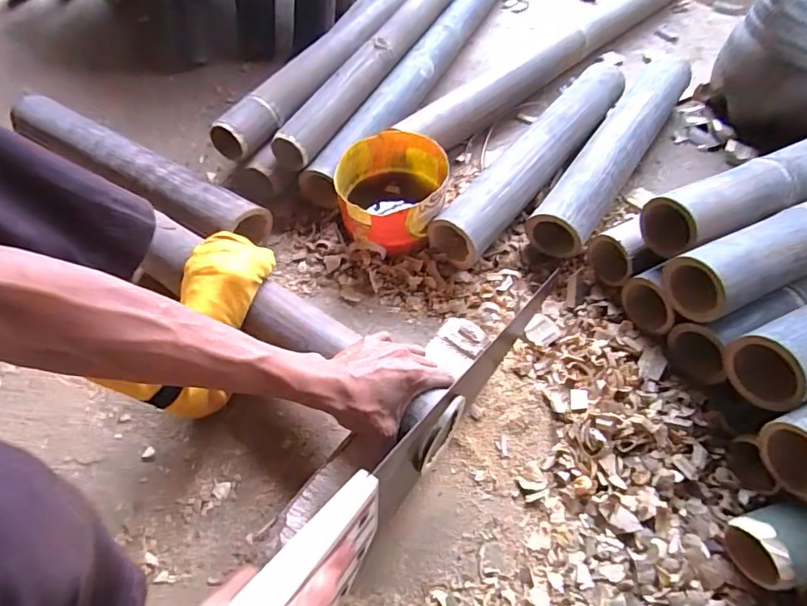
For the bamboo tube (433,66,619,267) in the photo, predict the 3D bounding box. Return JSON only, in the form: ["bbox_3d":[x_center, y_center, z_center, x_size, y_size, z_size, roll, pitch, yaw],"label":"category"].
[{"bbox_3d":[0.207,-0.224,0.736,0.078,0.082,0.465,35,63,21],"label":"bamboo tube"}]

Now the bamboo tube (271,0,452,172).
[{"bbox_3d":[-0.030,-0.437,0.827,0.054,0.050,0.584,24,60,16],"label":"bamboo tube"}]

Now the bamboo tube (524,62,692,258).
[{"bbox_3d":[0.327,-0.240,0.744,0.086,0.077,0.444,29,62,19],"label":"bamboo tube"}]

